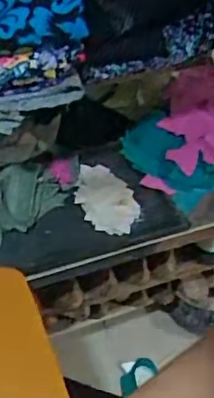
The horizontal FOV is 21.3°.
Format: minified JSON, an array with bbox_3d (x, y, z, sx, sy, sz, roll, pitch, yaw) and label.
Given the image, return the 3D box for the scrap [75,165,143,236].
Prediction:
[{"bbox_3d":[-0.002,-0.005,0.968,0.096,0.008,0.161,-9,45,-13],"label":"scrap"}]

